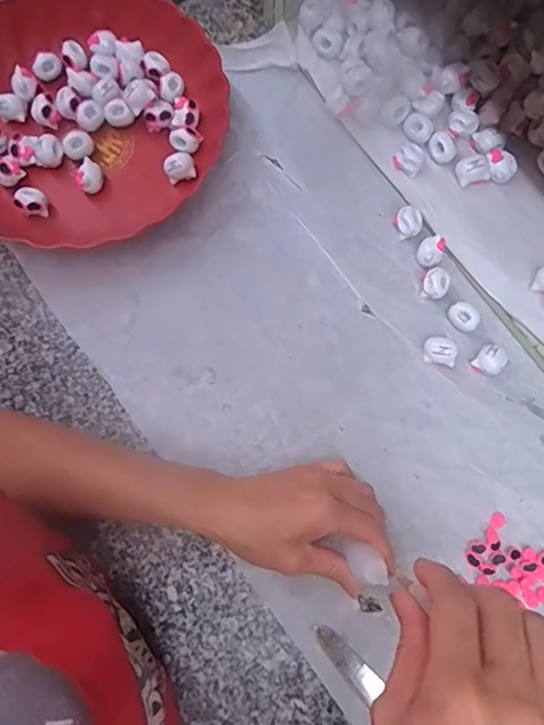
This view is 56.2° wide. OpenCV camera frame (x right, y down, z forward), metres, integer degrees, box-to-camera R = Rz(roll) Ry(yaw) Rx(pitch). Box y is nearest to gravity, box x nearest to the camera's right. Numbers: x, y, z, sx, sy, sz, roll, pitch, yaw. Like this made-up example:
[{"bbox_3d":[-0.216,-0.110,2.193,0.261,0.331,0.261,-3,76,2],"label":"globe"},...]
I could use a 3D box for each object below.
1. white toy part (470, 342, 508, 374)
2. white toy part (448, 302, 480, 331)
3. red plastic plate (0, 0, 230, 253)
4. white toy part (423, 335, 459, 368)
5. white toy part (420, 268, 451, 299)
[{"bbox_3d":[0.176,-0.002,0.409,0.026,0.018,0.023,-25,79,-6],"label":"white toy part"},{"bbox_3d":[0.157,-0.037,0.417,0.019,0.016,0.024,-30,80,-6],"label":"white toy part"},{"bbox_3d":[-0.163,-0.210,0.437,0.220,0.046,0.241,0,78,0],"label":"red plastic plate"},{"bbox_3d":[0.136,-0.009,0.408,0.026,0.015,0.021,6,78,1],"label":"white toy part"},{"bbox_3d":[0.135,-0.064,0.422,0.022,0.020,0.021,0,78,0],"label":"white toy part"}]

